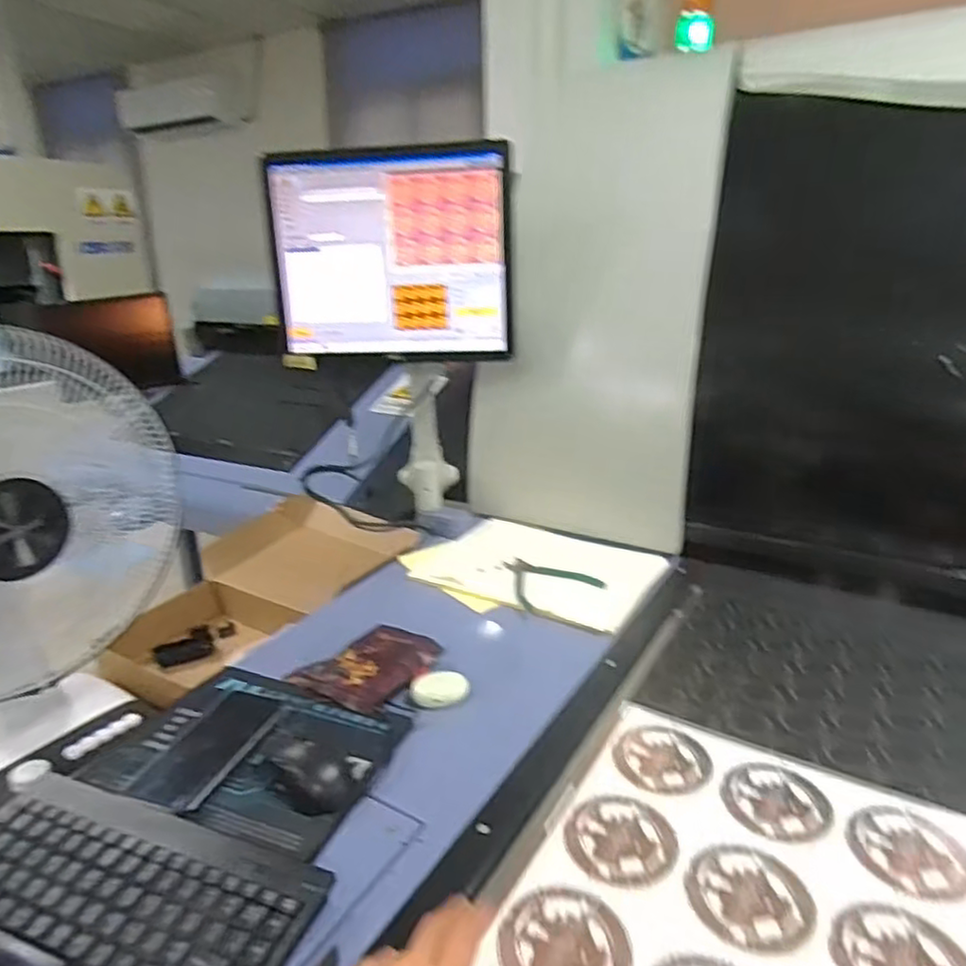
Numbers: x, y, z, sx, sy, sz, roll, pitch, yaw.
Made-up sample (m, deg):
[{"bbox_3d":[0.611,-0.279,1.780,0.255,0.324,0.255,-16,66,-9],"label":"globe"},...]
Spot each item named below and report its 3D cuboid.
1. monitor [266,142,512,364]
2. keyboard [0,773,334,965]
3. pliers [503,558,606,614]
[{"bbox_3d":[-0.137,-0.337,1.027,0.367,0.290,0.046,2,20,8],"label":"monitor"},{"bbox_3d":[-0.266,0.306,0.491,0.281,0.036,0.156,7,24,20],"label":"keyboard"},{"bbox_3d":[0.085,0.135,0.968,0.125,0.009,0.136,-13,25,-24],"label":"pliers"}]

